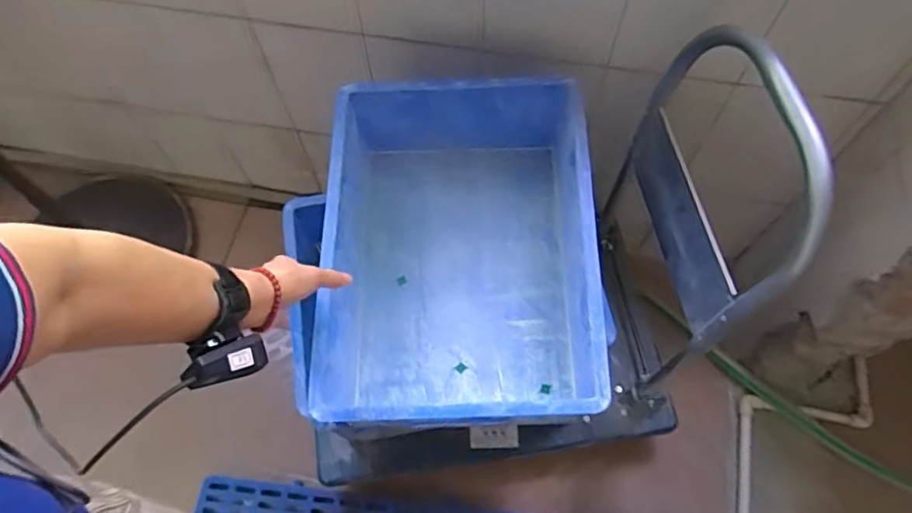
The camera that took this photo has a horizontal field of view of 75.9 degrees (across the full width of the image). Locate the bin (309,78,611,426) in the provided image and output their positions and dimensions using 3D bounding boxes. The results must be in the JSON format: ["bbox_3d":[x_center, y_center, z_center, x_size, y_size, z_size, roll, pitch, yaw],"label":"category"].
[{"bbox_3d":[0.006,0.001,0.831,0.347,0.206,0.476,-1,62,2],"label":"bin"}]

